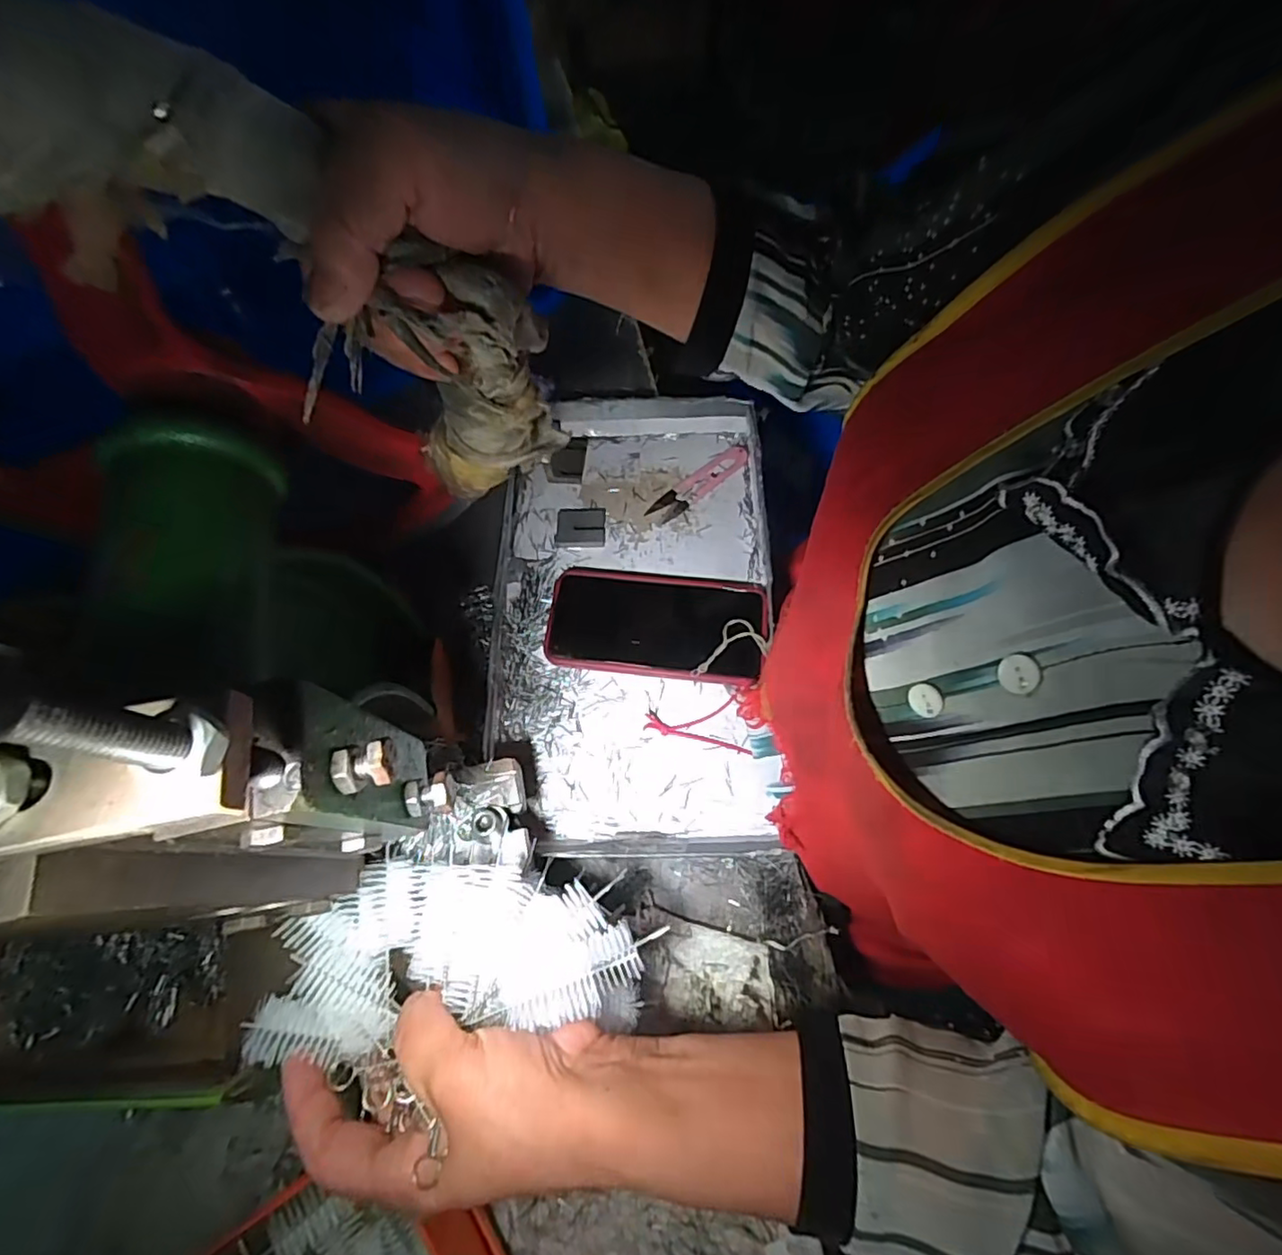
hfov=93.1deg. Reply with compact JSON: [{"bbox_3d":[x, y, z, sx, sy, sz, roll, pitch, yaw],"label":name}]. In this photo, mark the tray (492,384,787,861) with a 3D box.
[{"bbox_3d":[-0.006,-0.020,0.459,0.202,0.027,0.352,-1,68,3],"label":"tray"}]

